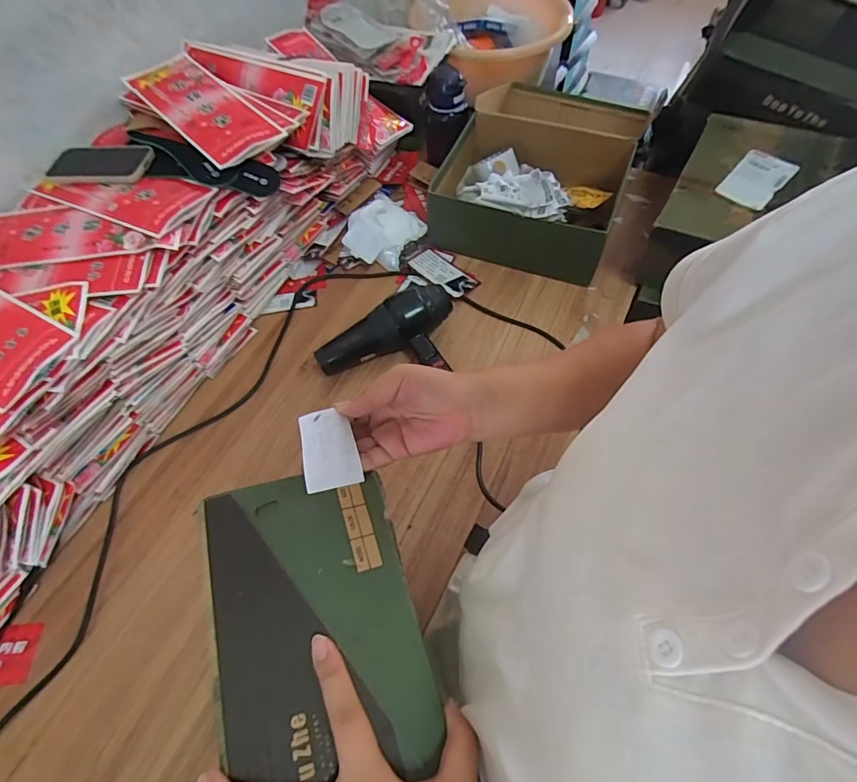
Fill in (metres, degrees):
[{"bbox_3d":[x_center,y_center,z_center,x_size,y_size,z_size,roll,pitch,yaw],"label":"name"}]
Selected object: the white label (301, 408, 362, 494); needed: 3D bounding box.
[{"bbox_3d":[-0.078,0.046,0.356,0.043,0.005,0.060,-9,87,-25],"label":"white label"}]

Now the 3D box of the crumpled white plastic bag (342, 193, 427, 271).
[{"bbox_3d":[-0.085,-0.307,0.885,0.140,0.071,0.129,-35,65,-16],"label":"crumpled white plastic bag"}]

